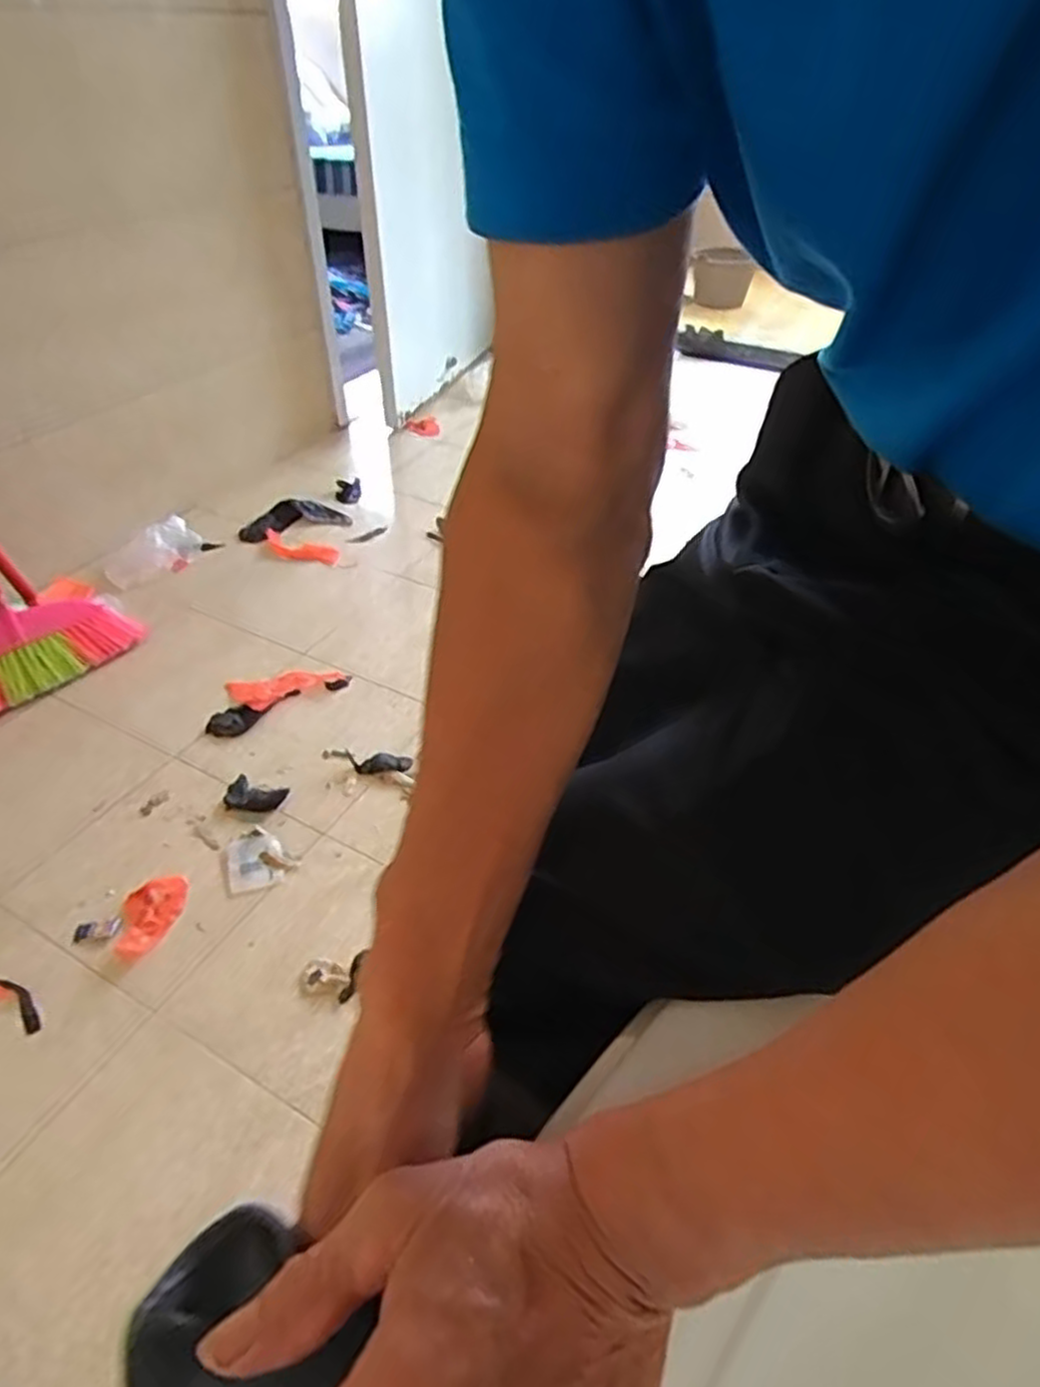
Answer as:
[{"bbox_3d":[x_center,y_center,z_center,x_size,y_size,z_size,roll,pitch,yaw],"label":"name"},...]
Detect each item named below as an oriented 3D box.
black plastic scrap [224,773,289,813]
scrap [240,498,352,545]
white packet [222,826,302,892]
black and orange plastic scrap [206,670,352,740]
[{"bbox_3d":[-0.391,0.149,1.102,0.089,0.009,0.060,12,43,13],"label":"black plastic scrap"},{"bbox_3d":[-0.521,-0.404,1.727,0.242,0.026,0.164,-15,44,-17],"label":"scrap"},{"bbox_3d":[-0.355,0.219,1.024,0.085,0.010,0.096,-15,44,-17],"label":"white packet"},{"bbox_3d":[-0.417,-0.003,1.276,0.242,0.025,0.127,-27,48,-27],"label":"black and orange plastic scrap"}]

